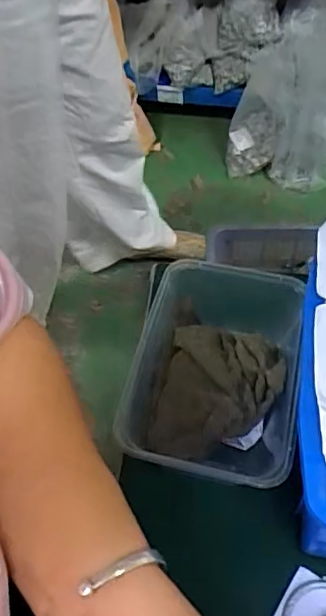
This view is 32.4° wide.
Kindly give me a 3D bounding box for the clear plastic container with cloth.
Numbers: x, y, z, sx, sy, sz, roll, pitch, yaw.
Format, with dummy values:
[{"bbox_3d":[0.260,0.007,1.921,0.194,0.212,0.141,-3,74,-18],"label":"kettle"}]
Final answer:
[{"bbox_3d":[0.036,0.044,0.399,0.116,0.062,0.167,10,53,9],"label":"clear plastic container with cloth"}]

